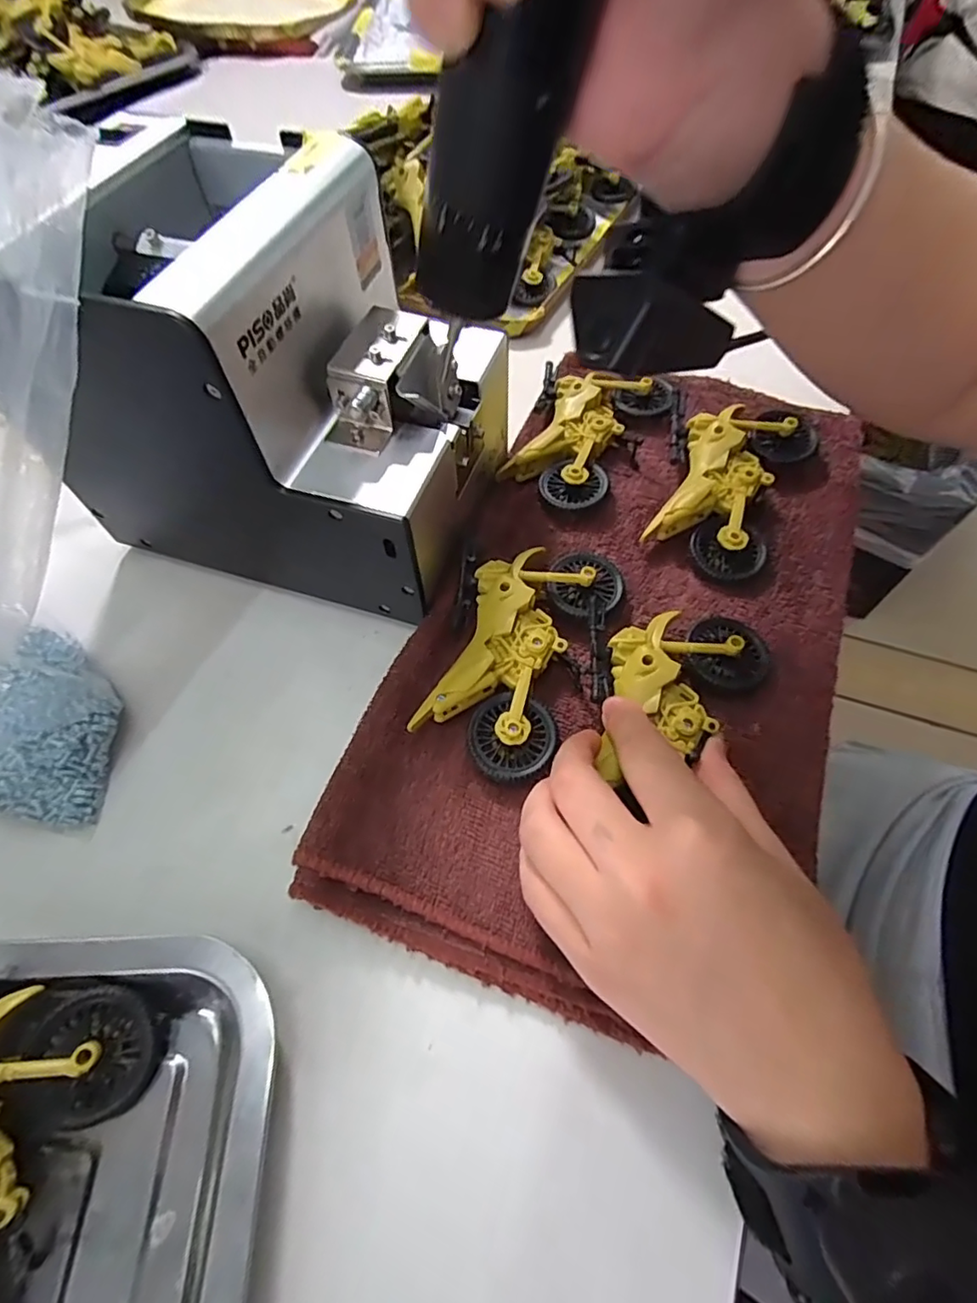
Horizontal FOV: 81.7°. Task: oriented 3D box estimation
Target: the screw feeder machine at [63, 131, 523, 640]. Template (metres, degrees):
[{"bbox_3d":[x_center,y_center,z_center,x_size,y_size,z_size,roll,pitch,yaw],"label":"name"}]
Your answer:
[{"bbox_3d":[-0.088,-0.120,0.252,0.172,0.134,0.136,17,64,10],"label":"screw feeder machine"}]

